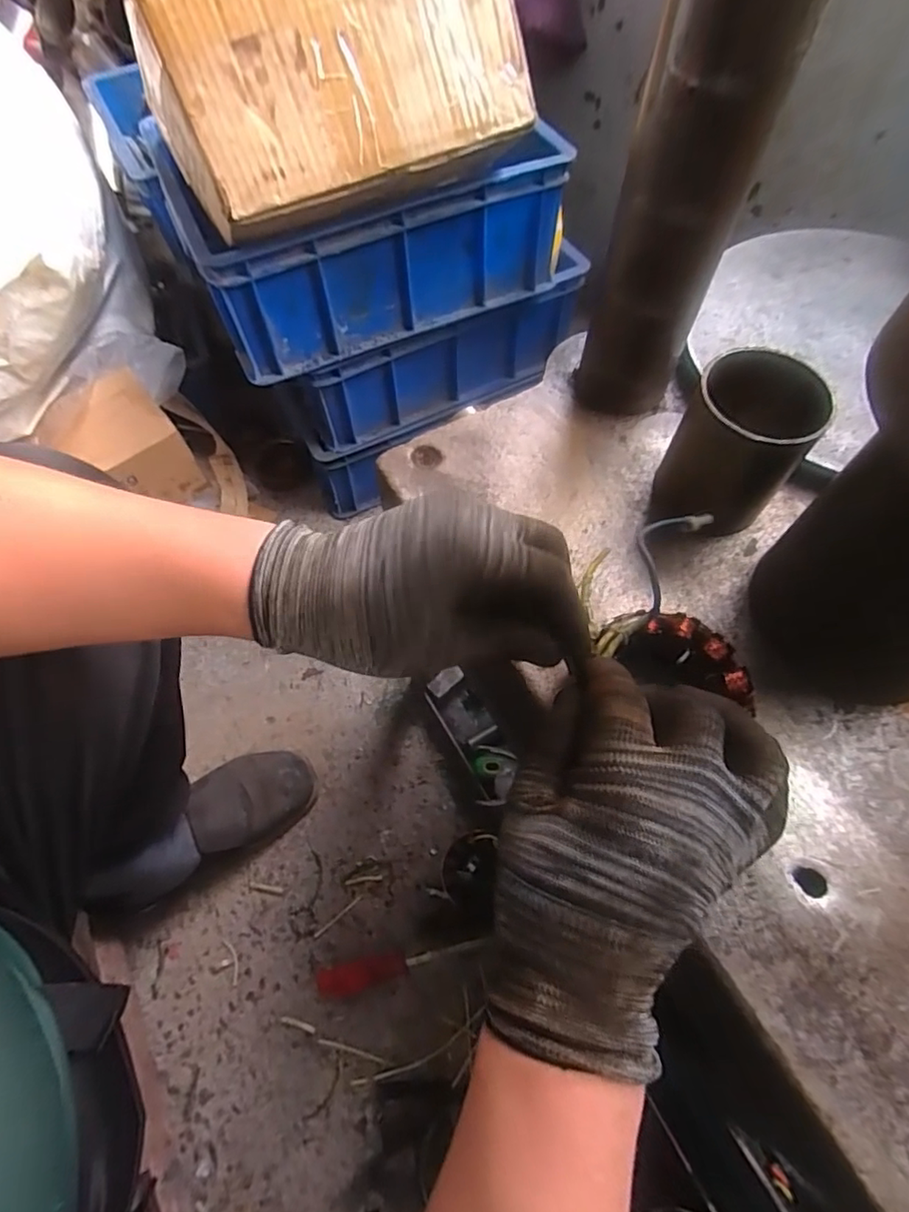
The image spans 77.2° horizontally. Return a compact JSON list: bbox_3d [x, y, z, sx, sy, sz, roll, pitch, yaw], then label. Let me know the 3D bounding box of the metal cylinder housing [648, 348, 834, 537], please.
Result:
[{"bbox_3d":[0.165,-0.093,0.338,0.064,0.088,0.072,19,65,9],"label":"metal cylinder housing"}]

